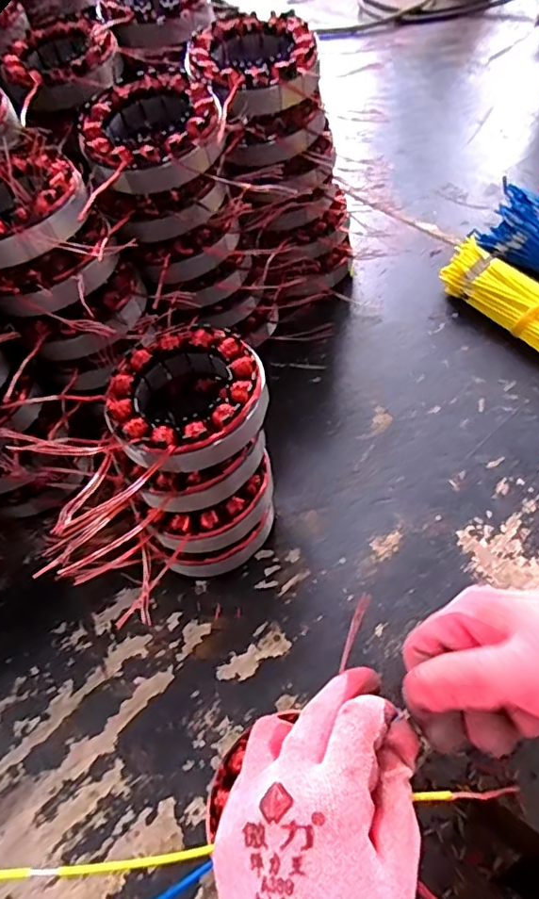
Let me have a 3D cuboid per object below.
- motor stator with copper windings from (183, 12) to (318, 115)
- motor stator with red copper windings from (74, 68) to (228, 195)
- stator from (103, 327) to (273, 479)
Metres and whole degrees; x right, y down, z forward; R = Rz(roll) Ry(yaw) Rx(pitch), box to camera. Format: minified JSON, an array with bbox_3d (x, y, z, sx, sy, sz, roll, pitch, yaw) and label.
[{"bbox_3d":[-0.009,-0.255,0.371,0.083,0.028,0.093,-28,58,-11],"label":"motor stator with copper windings"},{"bbox_3d":[-0.071,-0.193,0.341,0.083,0.027,0.098,-23,57,-8],"label":"motor stator with red copper windings"},{"bbox_3d":[-0.047,-0.031,0.307,0.085,0.023,0.086,-26,58,-10],"label":"stator"}]

